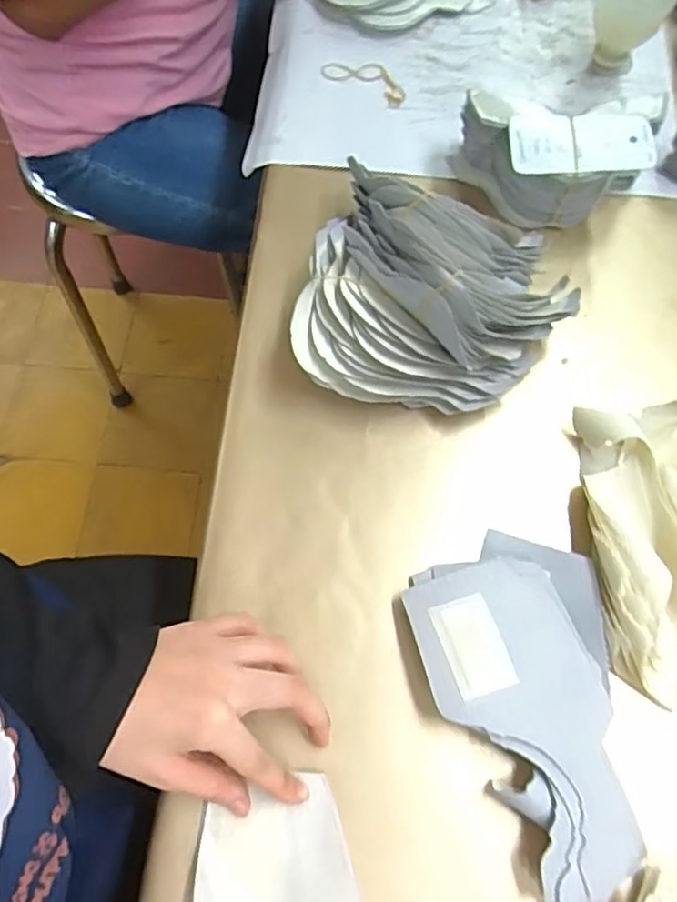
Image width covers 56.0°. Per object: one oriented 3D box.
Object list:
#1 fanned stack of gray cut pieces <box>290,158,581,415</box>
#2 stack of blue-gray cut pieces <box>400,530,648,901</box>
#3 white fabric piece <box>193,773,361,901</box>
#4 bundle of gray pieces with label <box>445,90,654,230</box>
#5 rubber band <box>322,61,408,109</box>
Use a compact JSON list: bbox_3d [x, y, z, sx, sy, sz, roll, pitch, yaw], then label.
[{"bbox_3d":[0.069,-0.113,0.448,0.175,0.092,0.165,16,68,5],"label":"fanned stack of gray cut pieces"},{"bbox_3d":[0.106,0.148,0.374,0.114,0.025,0.194,-2,68,-2],"label":"stack of blue-gray cut pieces"},{"bbox_3d":[-0.032,0.237,0.341,0.080,0.013,0.096,-13,67,-8],"label":"white fabric piece"},{"bbox_3d":[0.164,-0.231,0.497,0.149,0.069,0.089,19,68,6],"label":"bundle of gray pieces with label"},{"bbox_3d":[0.026,-0.338,0.579,0.080,0.006,0.035,31,70,11],"label":"rubber band"}]

